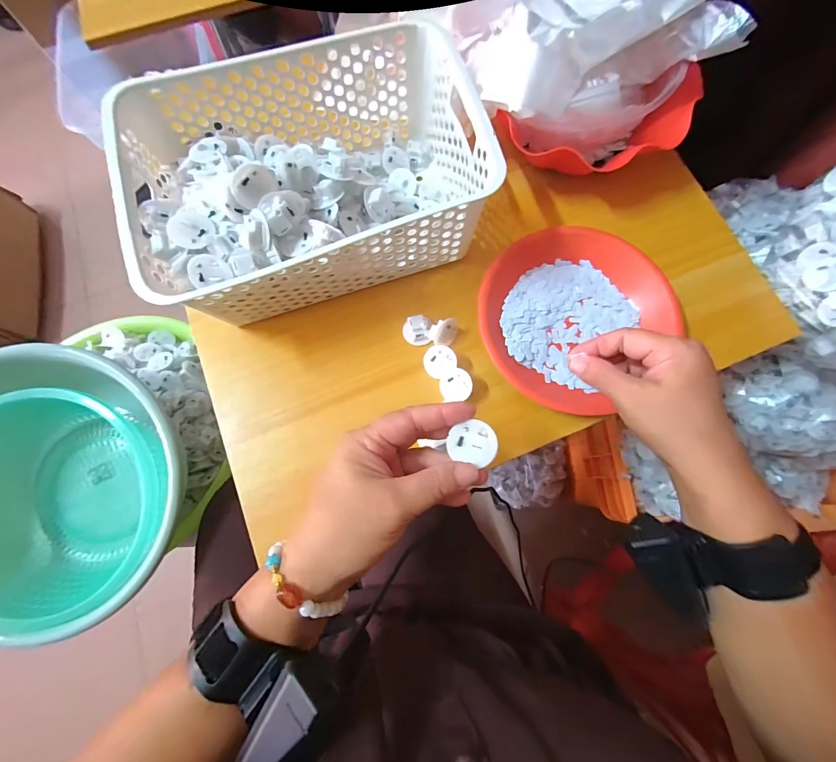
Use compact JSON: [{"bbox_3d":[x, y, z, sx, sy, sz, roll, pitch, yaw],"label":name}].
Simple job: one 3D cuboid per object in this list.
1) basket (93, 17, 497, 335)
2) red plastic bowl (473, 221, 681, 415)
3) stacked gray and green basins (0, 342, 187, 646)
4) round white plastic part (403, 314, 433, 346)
[{"bbox_3d":[-0.095,-0.186,0.351,0.301,0.108,0.200,-21,76,-4],"label":"basket"},{"bbox_3d":[0.155,-0.071,0.376,0.172,0.027,0.181,0,76,1],"label":"red plastic bowl"},{"bbox_3d":[-0.387,0.112,0.404,0.275,0.143,0.244,7,76,3],"label":"stacked gray and green basins"},{"bbox_3d":[-0.001,-0.052,0.380,0.029,0.015,0.026,7,76,3],"label":"round white plastic part"}]

